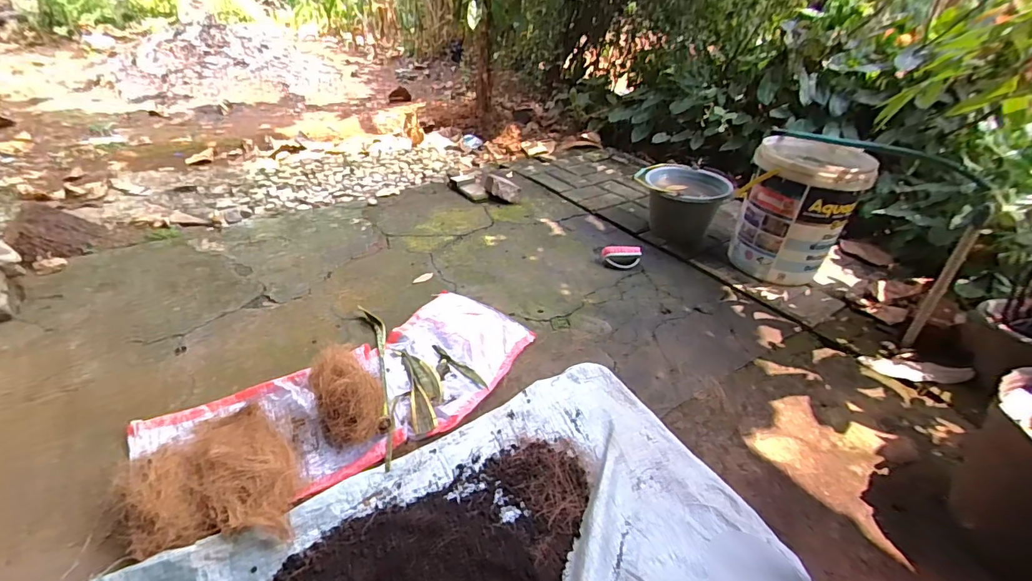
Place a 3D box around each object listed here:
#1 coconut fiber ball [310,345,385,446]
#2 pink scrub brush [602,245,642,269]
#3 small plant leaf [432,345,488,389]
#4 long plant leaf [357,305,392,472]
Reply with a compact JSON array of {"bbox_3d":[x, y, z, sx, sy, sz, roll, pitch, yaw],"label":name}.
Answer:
[{"bbox_3d":[-0.315,0.190,0.883,0.118,0.112,0.184,-10,38,-23],"label":"coconut fiber ball"},{"bbox_3d":[0.329,-0.110,1.473,0.123,0.059,0.062,8,33,9],"label":"pink scrub brush"},{"bbox_3d":[-0.127,0.167,1.035,0.174,0.006,0.024,27,40,33],"label":"small plant leaf"},{"bbox_3d":[-0.293,0.167,1.001,0.051,0.033,0.485,-6,37,-17],"label":"long plant leaf"}]

